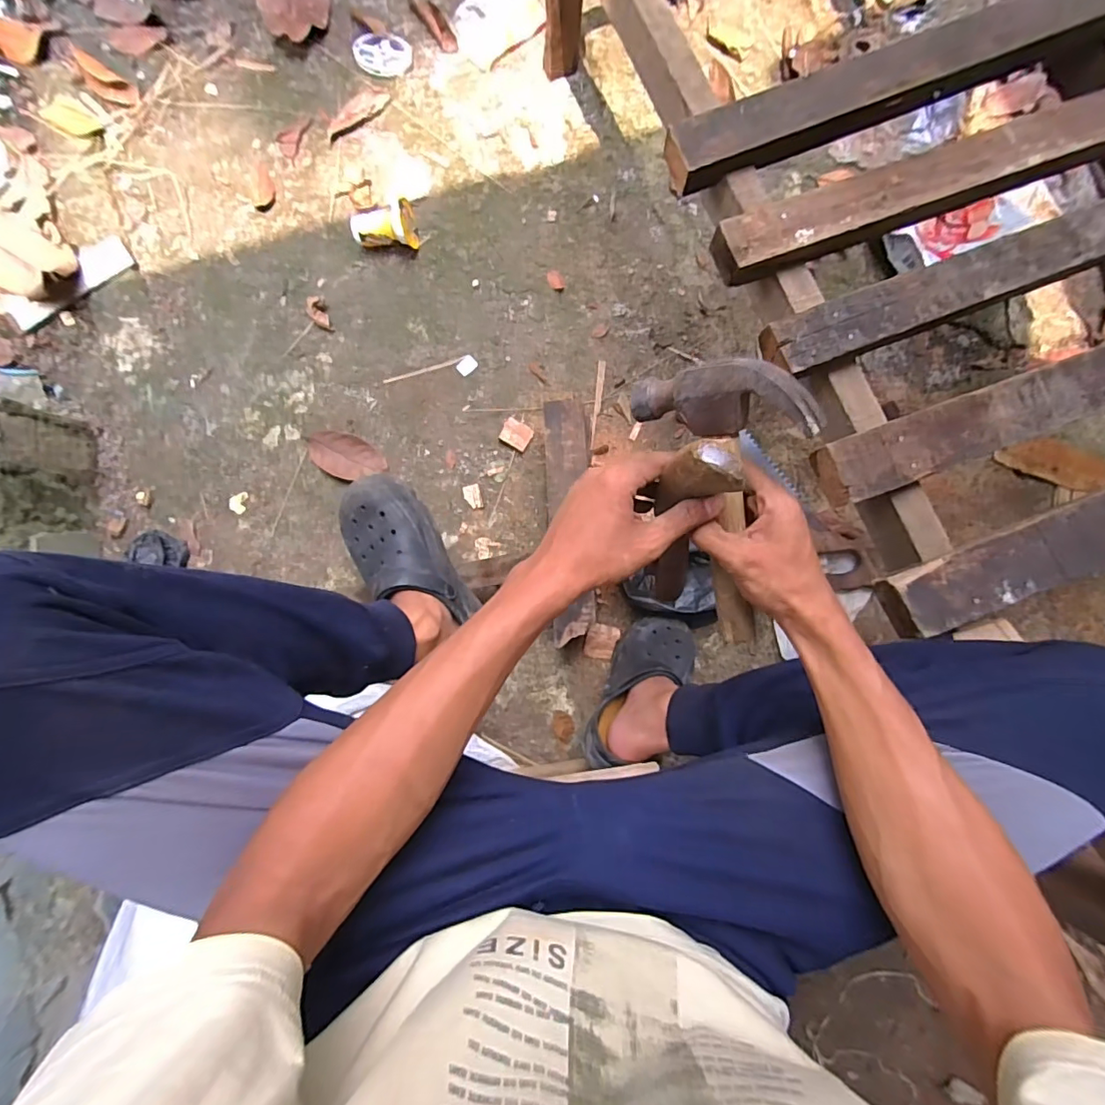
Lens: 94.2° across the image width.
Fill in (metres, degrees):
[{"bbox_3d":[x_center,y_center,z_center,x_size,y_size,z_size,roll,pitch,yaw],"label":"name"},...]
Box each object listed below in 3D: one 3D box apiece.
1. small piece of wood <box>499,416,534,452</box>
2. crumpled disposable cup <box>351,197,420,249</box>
[{"bbox_3d":[-0.060,-0.192,0.845,0.049,0.017,0.044,24,87,1],"label":"small piece of wood"},{"bbox_3d":[-0.277,-0.538,0.845,0.106,0.057,0.069,-7,87,-1],"label":"crumpled disposable cup"}]

